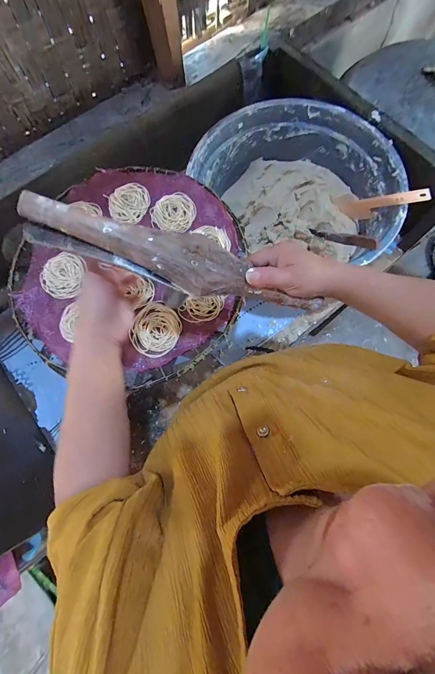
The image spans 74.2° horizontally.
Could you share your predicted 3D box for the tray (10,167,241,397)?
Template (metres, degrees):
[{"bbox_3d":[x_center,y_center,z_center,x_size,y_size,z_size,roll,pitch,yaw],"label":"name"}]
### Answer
[{"bbox_3d":[-0.136,-0.109,0.472,0.363,0.023,0.367,0,76,1],"label":"tray"}]

